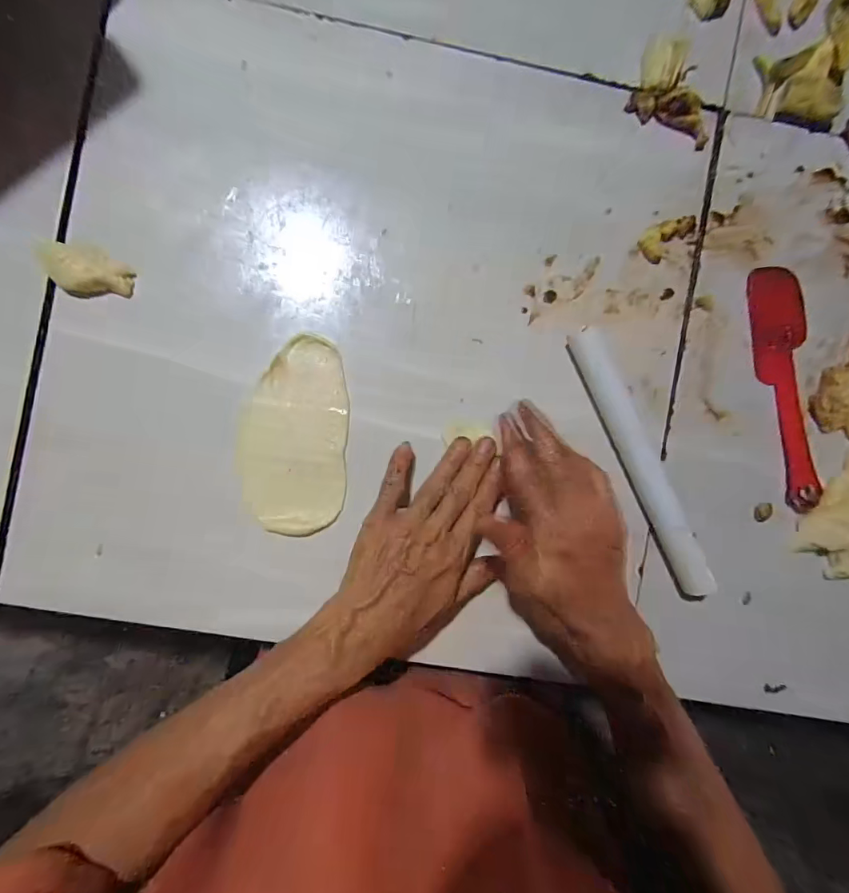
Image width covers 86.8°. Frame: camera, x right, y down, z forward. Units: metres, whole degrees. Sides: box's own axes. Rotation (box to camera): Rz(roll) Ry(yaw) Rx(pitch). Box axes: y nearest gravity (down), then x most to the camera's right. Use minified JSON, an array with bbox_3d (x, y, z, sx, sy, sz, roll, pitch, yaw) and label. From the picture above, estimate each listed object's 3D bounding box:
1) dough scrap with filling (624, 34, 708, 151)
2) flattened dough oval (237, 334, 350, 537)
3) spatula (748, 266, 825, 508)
[{"bbox_3d":[0.210,-0.295,0.368,0.076,0.017,0.060,22,89,-3],"label":"dough scrap with filling"},{"bbox_3d":[-0.104,-0.009,0.354,0.083,0.012,0.150,3,90,-4],"label":"flattened dough oval"},{"bbox_3d":[0.306,-0.050,0.381,0.046,0.007,0.206,-4,90,-4],"label":"spatula"}]

